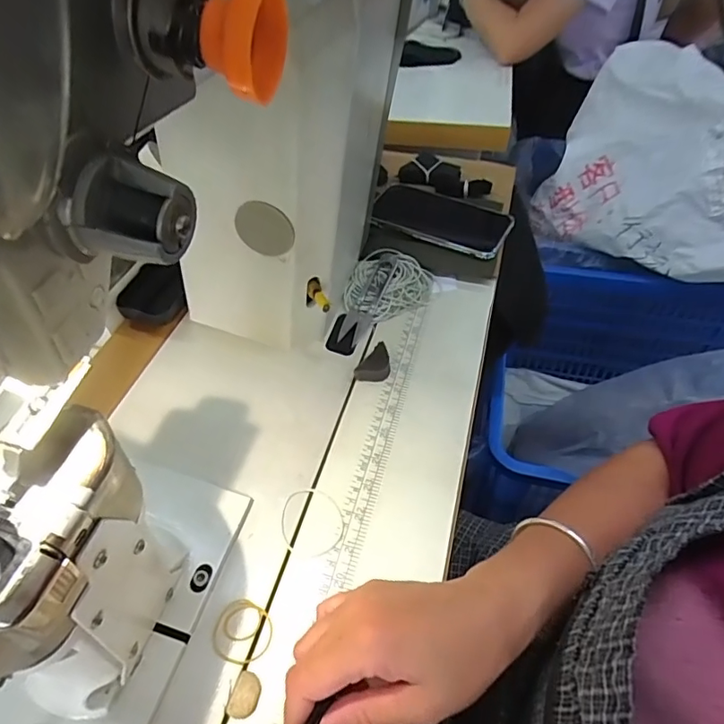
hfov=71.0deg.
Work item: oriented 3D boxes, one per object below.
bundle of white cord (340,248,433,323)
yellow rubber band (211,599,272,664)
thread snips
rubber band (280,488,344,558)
[{"bbox_3d":[0.026,-0.082,0.541,0.086,0.023,0.087,0,49,0],"label":"bundle of white cord"},{"bbox_3d":[-0.077,0.175,0.331,0.037,0.004,0.036,-1,48,2],"label":"yellow rubber band"},{"bbox_3d":[0.009,-0.067,0.530,0.027,0.007,0.122,20,62,17],"label":"thread snips"},{"bbox_3d":[-0.037,0.120,0.381,0.048,0.004,0.051,-1,48,2],"label":"rubber band"}]

